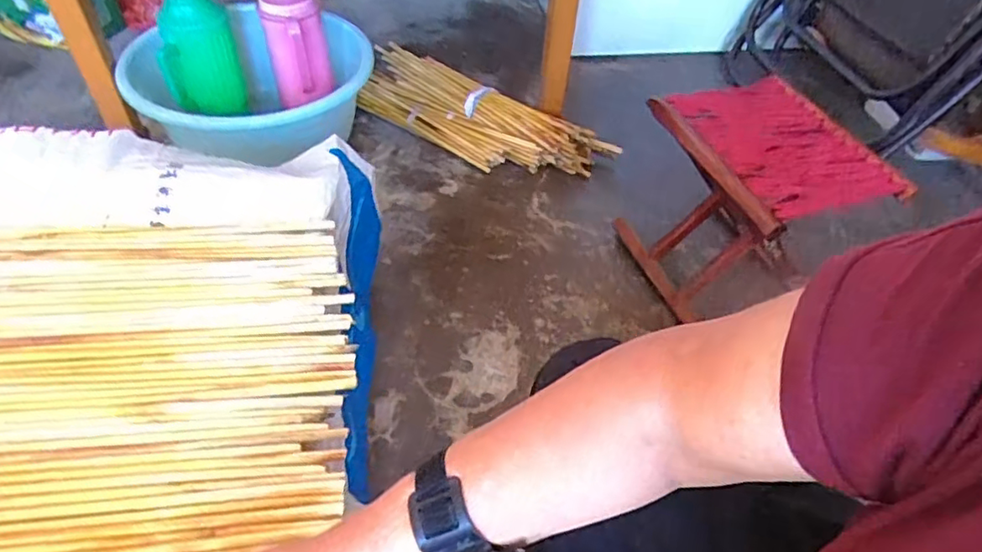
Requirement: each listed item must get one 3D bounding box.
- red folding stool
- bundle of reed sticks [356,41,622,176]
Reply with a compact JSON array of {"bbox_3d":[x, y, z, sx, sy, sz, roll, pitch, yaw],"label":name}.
[{"bbox_3d":[0.412,-0.108,0.994,0.264,0.306,0.295,-13,50,-15],"label":"red folding stool"},{"bbox_3d":[-0.029,-0.359,1.361,0.612,0.099,0.207,26,51,16],"label":"bundle of reed sticks"}]

